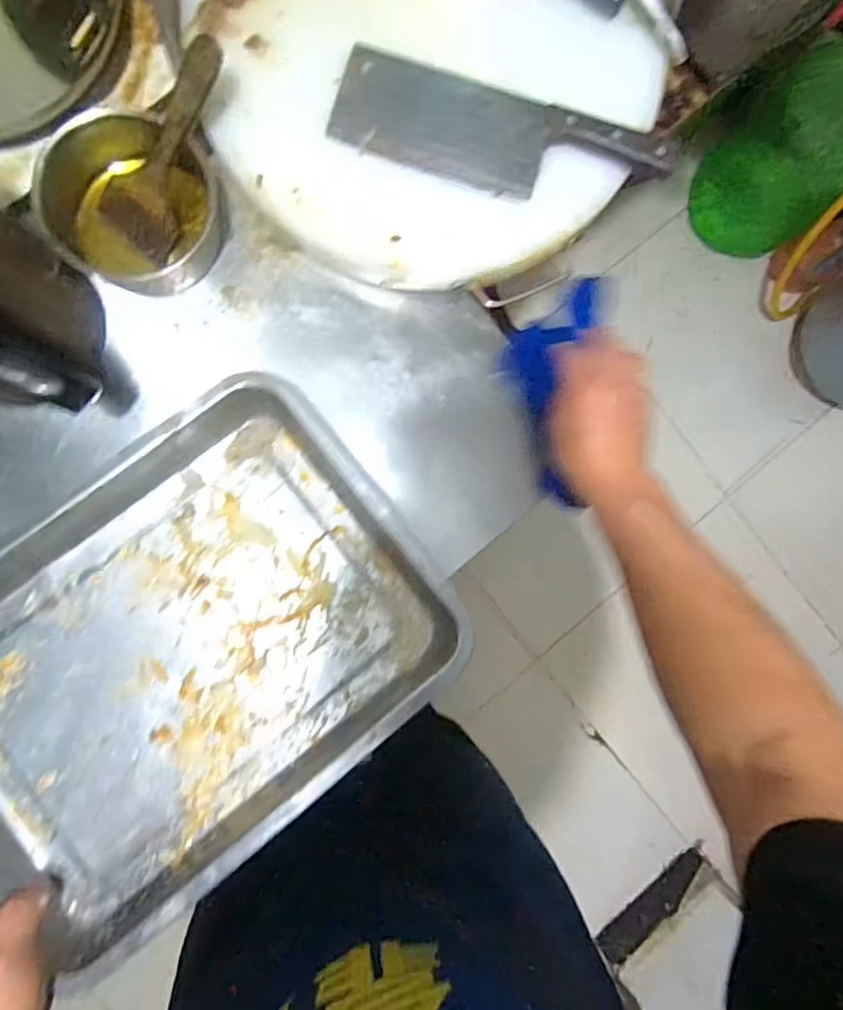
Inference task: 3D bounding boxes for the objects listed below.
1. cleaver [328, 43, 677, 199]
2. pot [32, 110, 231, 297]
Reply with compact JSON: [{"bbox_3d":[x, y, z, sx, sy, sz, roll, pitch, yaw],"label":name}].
[{"bbox_3d":[0.067,-0.318,0.510,0.282,0.035,0.084,18,85,-4],"label":"cleaver"},{"bbox_3d":[-0.245,-0.256,0.516,0.130,0.080,0.128,0,86,-6],"label":"pot"}]

